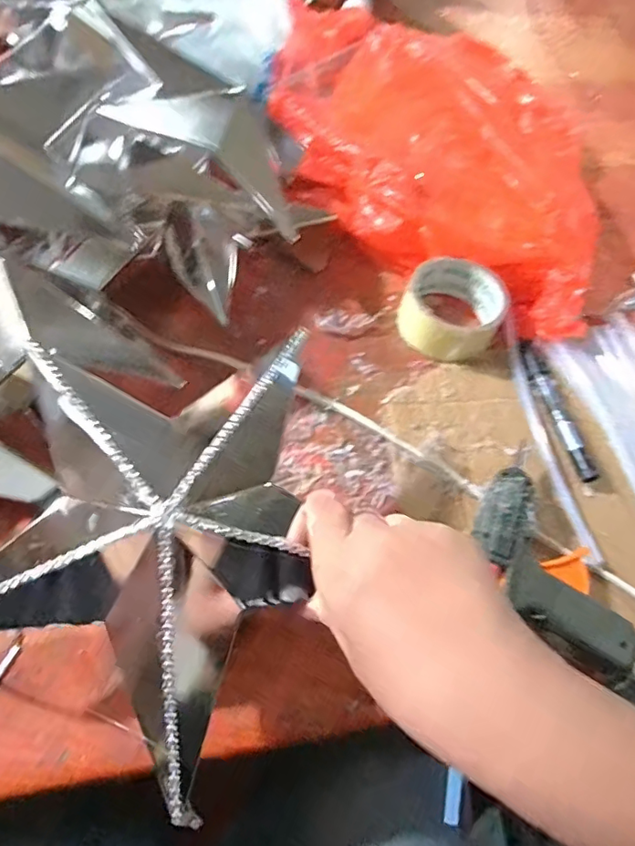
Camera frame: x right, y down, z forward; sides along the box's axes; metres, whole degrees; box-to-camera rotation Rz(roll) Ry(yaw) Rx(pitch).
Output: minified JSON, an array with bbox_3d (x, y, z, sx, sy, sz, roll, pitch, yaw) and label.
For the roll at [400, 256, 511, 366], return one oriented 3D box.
[{"bbox_3d":[0.118,-0.100,0.460,0.082,0.038,0.088,3,61,-5],"label":"roll"}]

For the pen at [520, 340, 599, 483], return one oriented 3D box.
[{"bbox_3d":[0.191,-0.012,0.432,0.019,0.016,0.133,-4,62,-8],"label":"pen"}]

